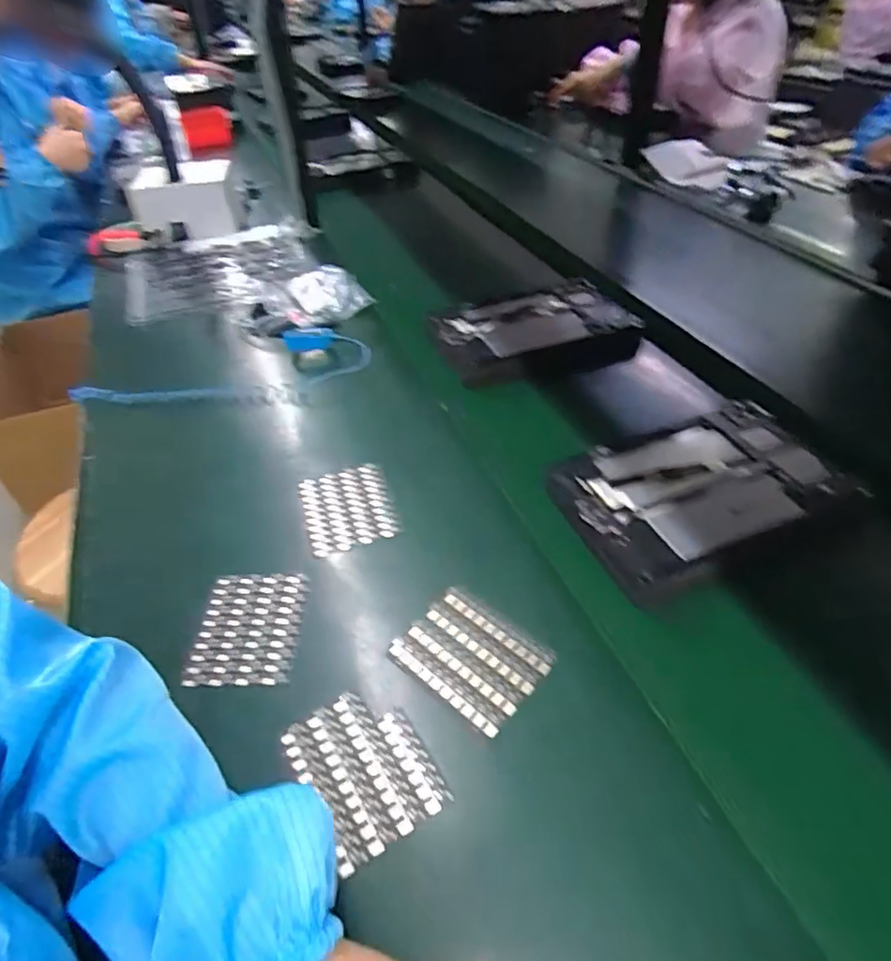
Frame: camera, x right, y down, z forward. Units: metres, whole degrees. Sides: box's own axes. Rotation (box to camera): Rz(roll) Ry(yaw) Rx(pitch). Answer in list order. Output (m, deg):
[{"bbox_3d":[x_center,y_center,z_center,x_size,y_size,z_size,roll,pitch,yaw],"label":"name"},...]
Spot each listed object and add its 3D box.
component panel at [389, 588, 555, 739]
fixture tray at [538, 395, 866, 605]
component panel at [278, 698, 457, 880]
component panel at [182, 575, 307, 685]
[{"bbox_3d":[0.020,0.130,0.439,0.099,0.006,0.078,30,53,31],"label":"component panel"},{"bbox_3d":[0.229,0.011,0.533,0.245,0.033,0.154,-19,45,-15],"label":"fixture tray"},{"bbox_3d":[-0.054,0.189,0.388,0.076,0.005,0.099,-26,47,-22],"label":"component panel"},{"bbox_3d":[-0.157,0.117,0.473,0.080,0.004,0.099,-1,43,3],"label":"component panel"}]

